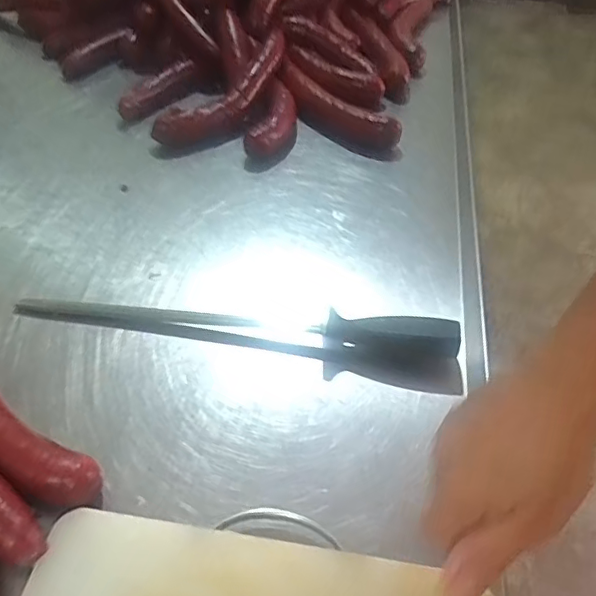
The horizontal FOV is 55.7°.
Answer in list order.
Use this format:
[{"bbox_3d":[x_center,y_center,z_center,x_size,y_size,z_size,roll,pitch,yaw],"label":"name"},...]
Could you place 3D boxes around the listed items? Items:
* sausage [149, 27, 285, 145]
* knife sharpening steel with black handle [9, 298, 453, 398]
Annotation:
[{"bbox_3d":[-0.083,-0.274,0.770,0.077,0.049,0.264,30,53,23],"label":"sausage"},{"bbox_3d":[-0.063,0.029,0.510,0.409,0.033,0.046,7,48,5],"label":"knife sharpening steel with black handle"}]

